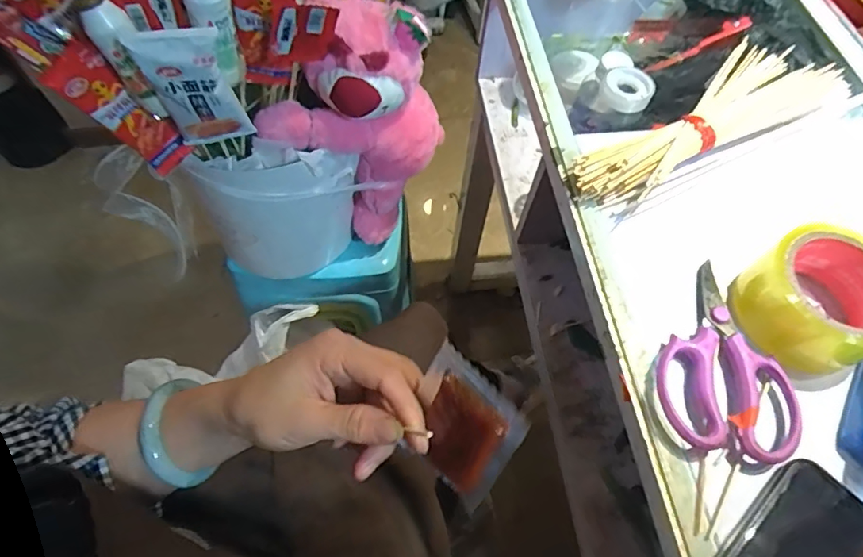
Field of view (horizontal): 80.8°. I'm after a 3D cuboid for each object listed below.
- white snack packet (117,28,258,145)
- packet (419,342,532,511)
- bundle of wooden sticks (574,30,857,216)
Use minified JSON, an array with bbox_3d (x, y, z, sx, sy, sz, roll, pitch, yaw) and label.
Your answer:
[{"bbox_3d":[-0.220,-0.171,0.477,0.071,0.127,0.029,-19,64,-13],"label":"white snack packet"},{"bbox_3d":[0.014,0.076,0.257,0.060,0.067,0.005,42,34,26],"label":"packet"},{"bbox_3d":[0.265,-0.159,0.486,0.322,0.034,0.101,-29,67,-18],"label":"bundle of wooden sticks"}]

